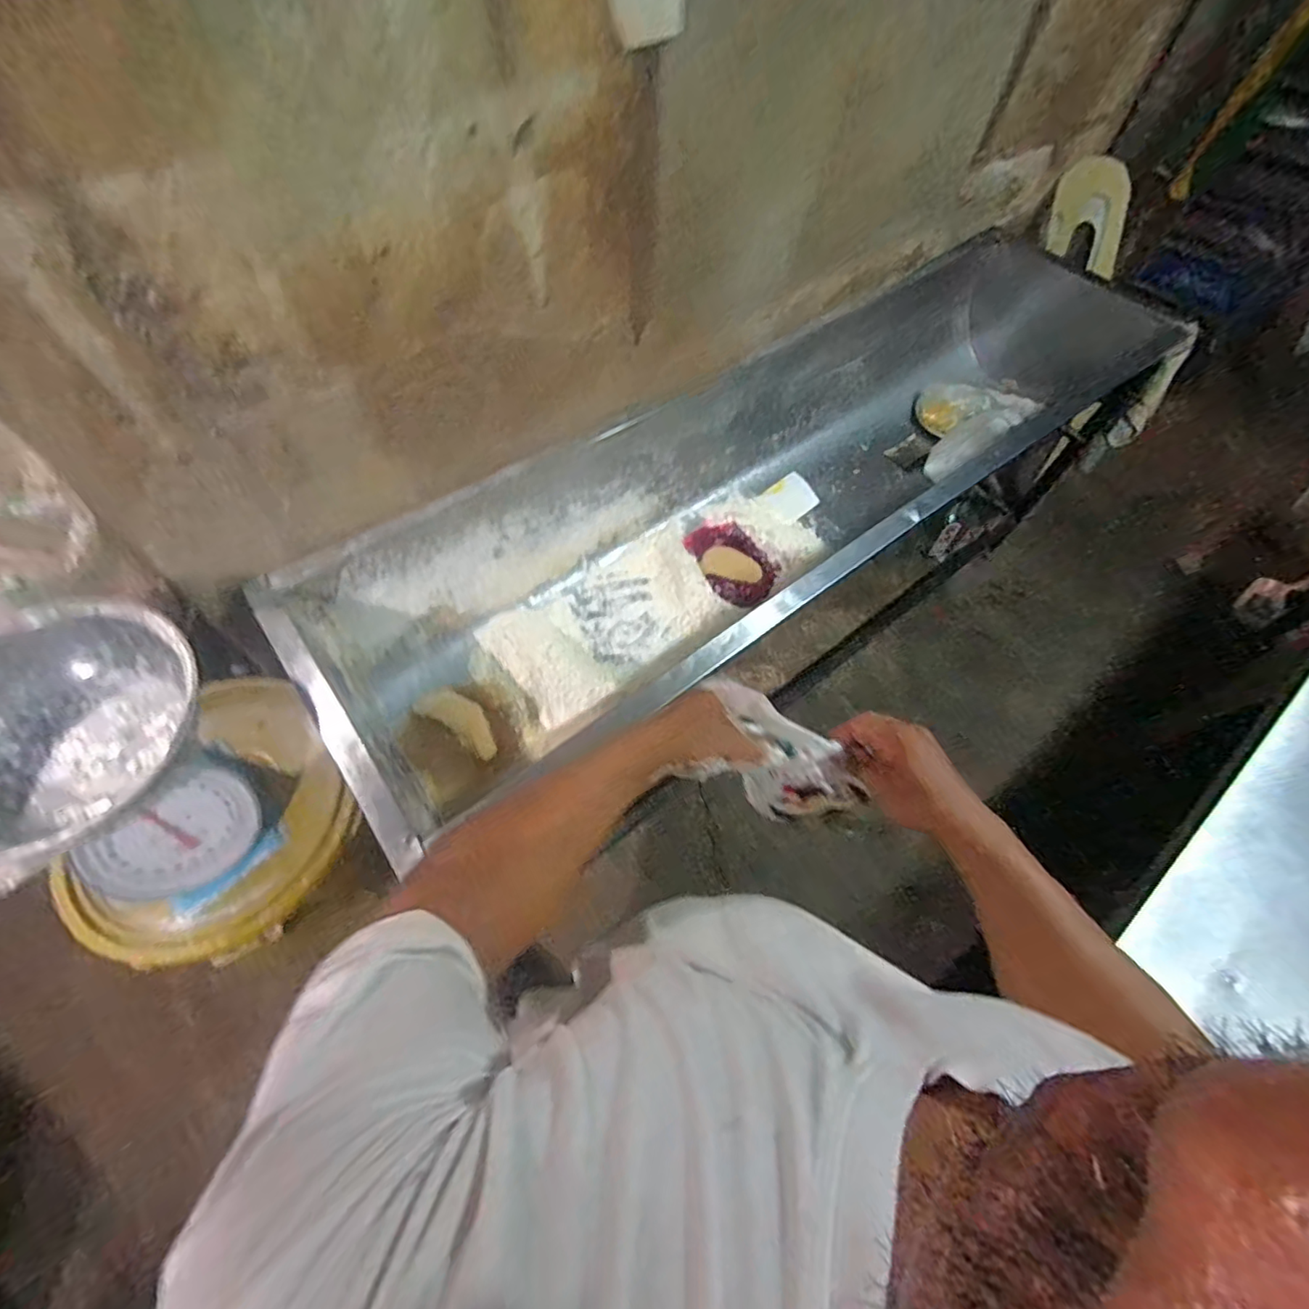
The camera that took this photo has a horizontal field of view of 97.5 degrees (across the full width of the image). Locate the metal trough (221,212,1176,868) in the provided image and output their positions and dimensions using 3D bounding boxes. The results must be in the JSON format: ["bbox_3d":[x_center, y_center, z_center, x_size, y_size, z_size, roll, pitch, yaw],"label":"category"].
[{"bbox_3d":[0.259,-0.360,1.218,1.888,0.294,0.496,-35,66,-21],"label":"metal trough"}]

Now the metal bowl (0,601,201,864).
[{"bbox_3d":[-0.676,0.086,0.665,0.273,0.119,0.292,1,59,-2],"label":"metal bowl"}]

